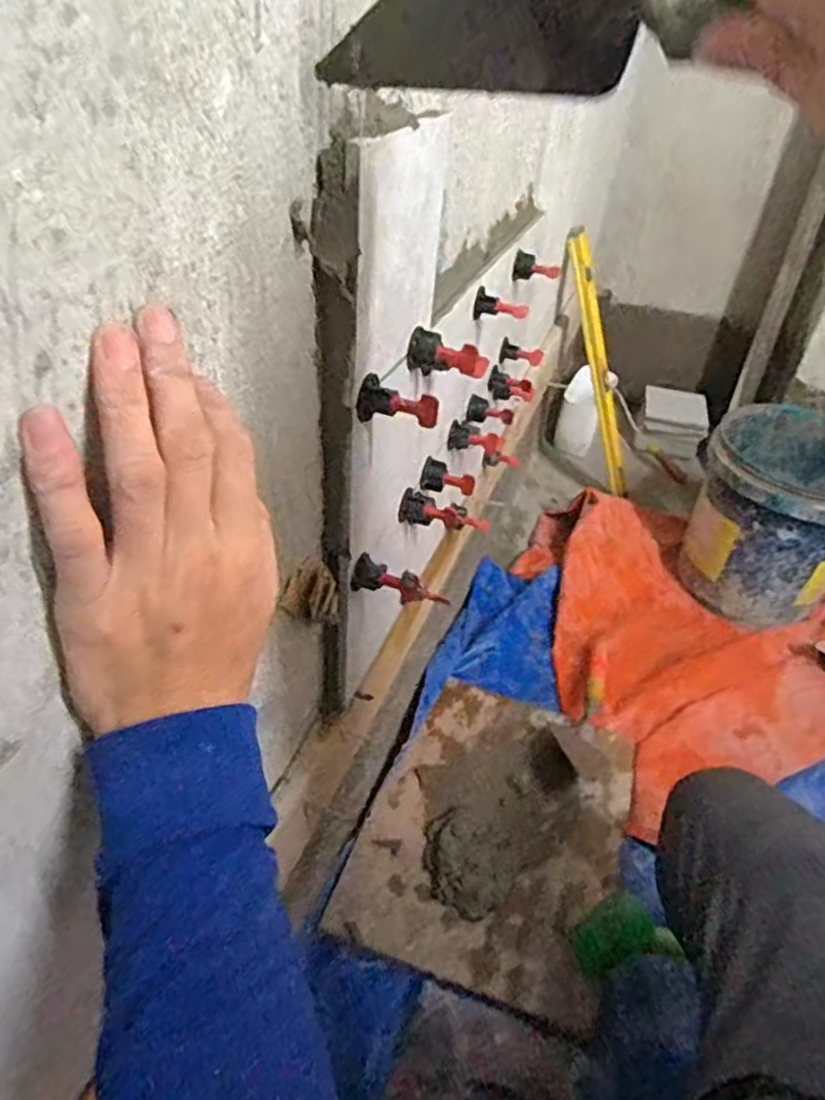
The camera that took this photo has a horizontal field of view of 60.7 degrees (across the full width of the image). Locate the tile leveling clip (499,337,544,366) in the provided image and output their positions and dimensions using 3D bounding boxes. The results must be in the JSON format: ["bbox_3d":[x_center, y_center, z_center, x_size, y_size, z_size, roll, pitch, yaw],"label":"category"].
[{"bbox_3d":[0.132,-0.238,0.853,0.052,0.028,0.029,12,39,7],"label":"tile leveling clip"}]

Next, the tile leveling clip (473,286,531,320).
[{"bbox_3d":[0.087,-0.236,0.680,0.051,0.024,0.029,13,39,8],"label":"tile leveling clip"}]

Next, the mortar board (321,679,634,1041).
[{"bbox_3d":[0.116,0.368,0.947,0.318,0.031,0.418,16,40,12],"label":"mortar board"}]

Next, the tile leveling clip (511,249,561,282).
[{"bbox_3d":[0.140,-0.318,0.792,0.052,0.028,0.034,10,39,5],"label":"tile leveling clip"}]

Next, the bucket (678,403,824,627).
[{"bbox_3d":[0.677,-0.050,1.318,0.281,0.319,0.276,4,39,-3],"label":"bucket"}]

